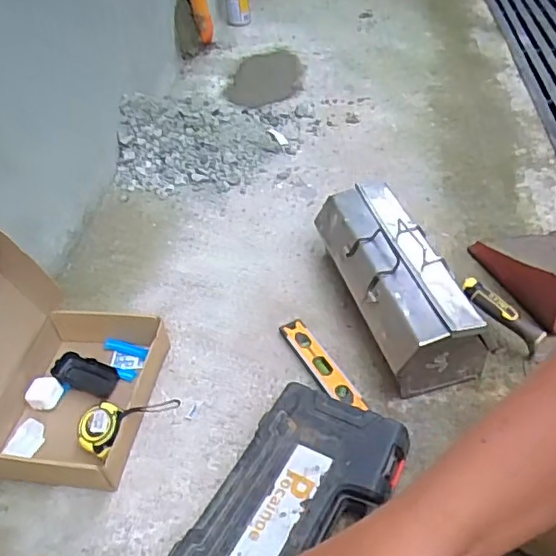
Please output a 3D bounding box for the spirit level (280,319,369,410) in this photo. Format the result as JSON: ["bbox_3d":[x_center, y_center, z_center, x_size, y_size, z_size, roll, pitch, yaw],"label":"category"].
[{"bbox_3d":[0.067,0.138,0.926,0.041,0.013,0.204,-23,45,-17],"label":"spirit level"}]

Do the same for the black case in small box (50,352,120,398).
[{"bbox_3d":[-0.315,0.154,0.942,0.108,0.027,0.053,13,46,19],"label":"black case in small box"}]

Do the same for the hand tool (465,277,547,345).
[{"bbox_3d":[0.344,0.050,0.893,0.138,0.025,0.027,39,56,13],"label":"hand tool"}]

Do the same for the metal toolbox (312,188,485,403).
[{"bbox_3d":[0.185,0.006,0.956,0.143,0.143,0.359,-16,44,-11],"label":"metal toolbox"}]

